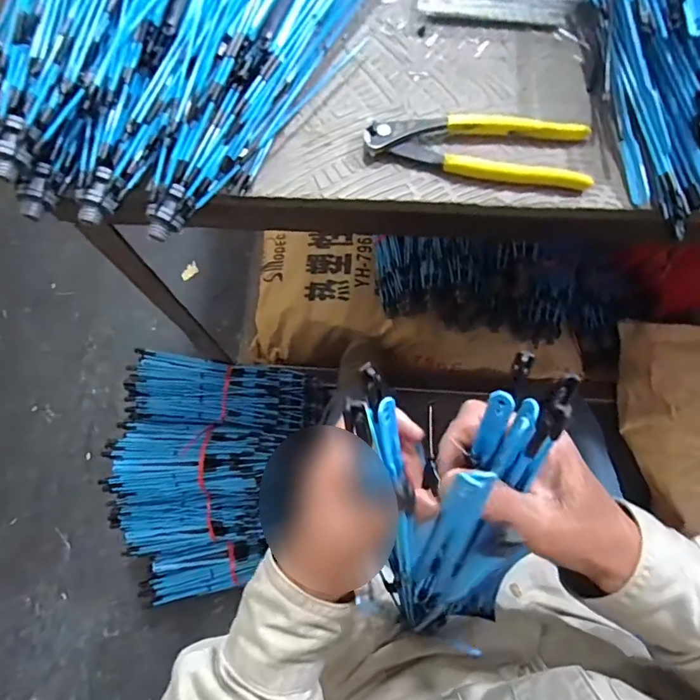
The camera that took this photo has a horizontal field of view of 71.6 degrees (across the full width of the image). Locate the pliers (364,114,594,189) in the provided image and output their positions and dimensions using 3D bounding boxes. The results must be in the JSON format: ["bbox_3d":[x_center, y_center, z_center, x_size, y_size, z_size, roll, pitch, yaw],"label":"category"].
[{"bbox_3d":[0.095,-0.156,0.367,0.163,0.016,0.054,9,72,4],"label":"pliers"}]

